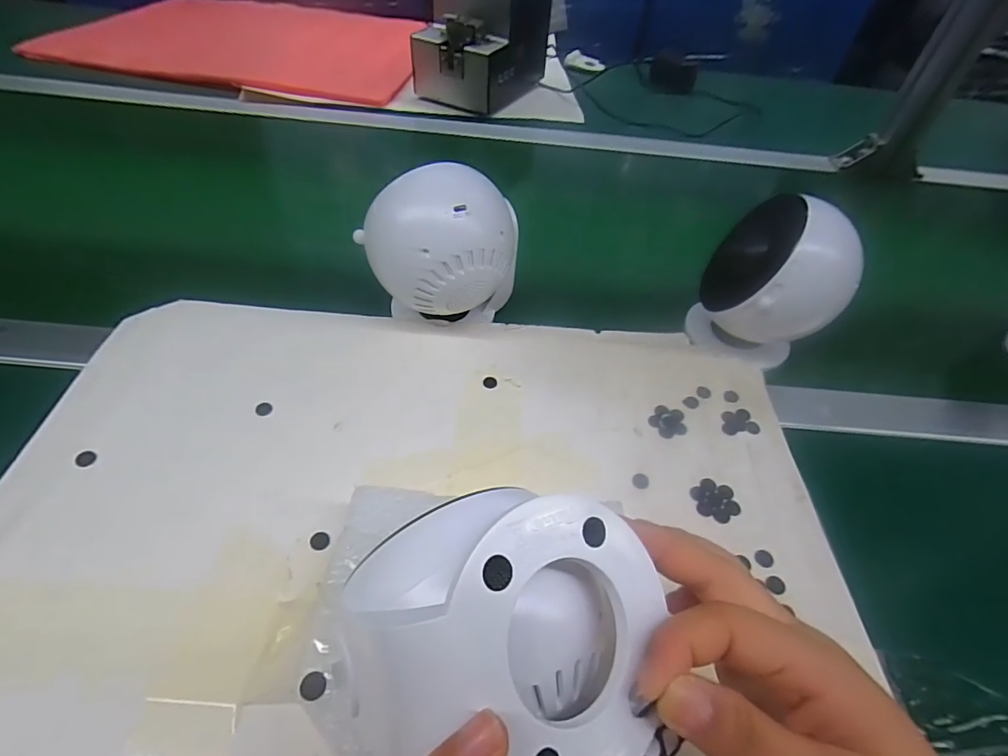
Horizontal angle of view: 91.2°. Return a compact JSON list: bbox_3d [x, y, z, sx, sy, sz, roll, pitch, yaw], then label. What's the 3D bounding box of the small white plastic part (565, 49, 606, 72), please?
[{"bbox_3d":[0.142,-0.553,0.864,0.070,0.021,0.043,8,49,2],"label":"small white plastic part"}]

